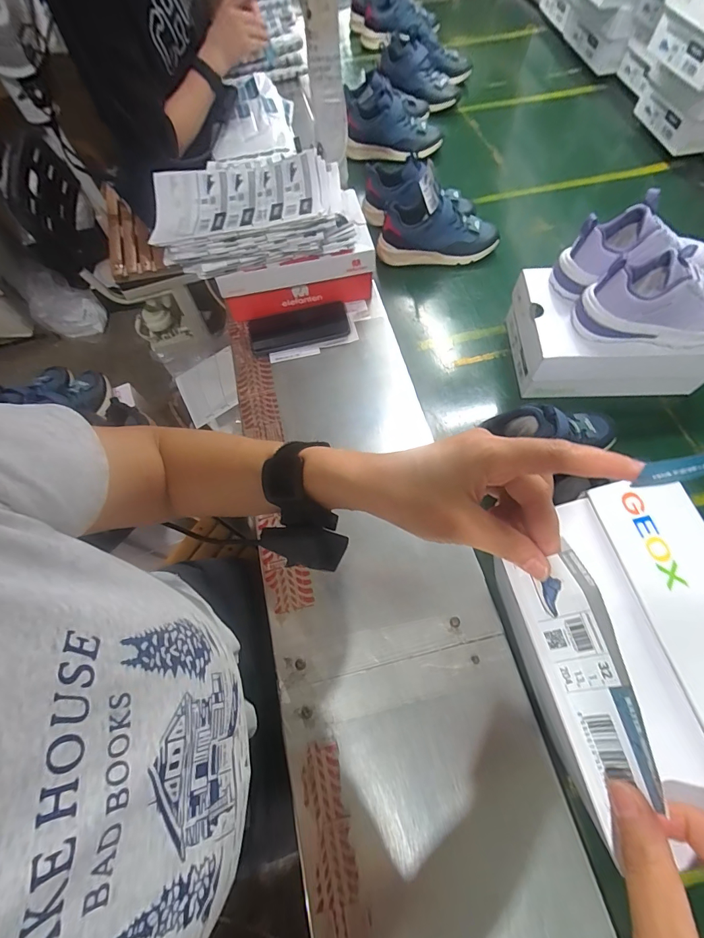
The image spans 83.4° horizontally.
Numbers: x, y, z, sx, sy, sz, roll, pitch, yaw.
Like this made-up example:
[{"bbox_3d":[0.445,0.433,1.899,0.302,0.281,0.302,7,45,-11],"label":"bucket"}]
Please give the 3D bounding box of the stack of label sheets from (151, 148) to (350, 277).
[{"bbox_3d":[-0.150,-0.394,0.599,0.290,0.060,0.183,-12,66,-2],"label":"stack of label sheets"}]

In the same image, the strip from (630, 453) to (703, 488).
[{"bbox_3d":[0.177,-0.003,0.196,0.064,0.022,0.004,-17,44,21],"label":"strip"}]

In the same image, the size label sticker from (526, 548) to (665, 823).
[{"bbox_3d":[0.130,0.107,0.217,0.009,0.036,0.113,13,56,-40],"label":"size label sticker"}]

